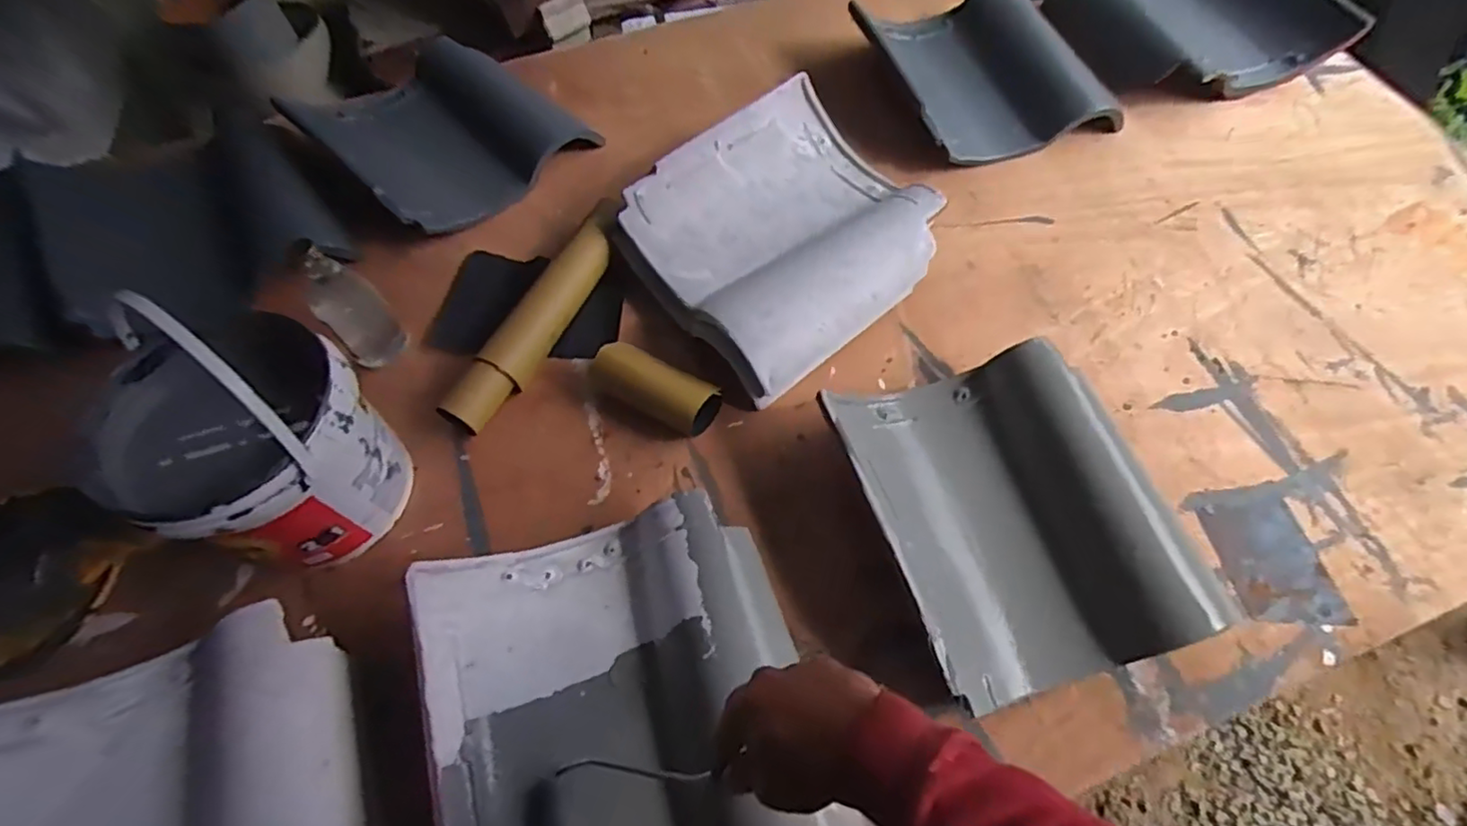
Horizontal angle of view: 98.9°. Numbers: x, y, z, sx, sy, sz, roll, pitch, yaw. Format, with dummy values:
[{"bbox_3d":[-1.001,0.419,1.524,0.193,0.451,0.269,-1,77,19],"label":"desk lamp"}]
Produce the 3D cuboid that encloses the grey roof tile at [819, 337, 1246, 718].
[{"bbox_3d":[0.281,0.095,0.625,0.295,0.087,0.319,-18,63,-8],"label":"grey roof tile"}]

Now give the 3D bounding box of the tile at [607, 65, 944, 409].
[{"bbox_3d":[0.058,-0.219,0.782,0.327,0.100,0.311,-36,67,-16],"label":"tile"}]

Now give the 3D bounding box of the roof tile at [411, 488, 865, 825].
[{"bbox_3d":[-0.089,0.246,0.529,0.289,0.074,0.313,-17,63,-7],"label":"roof tile"}]

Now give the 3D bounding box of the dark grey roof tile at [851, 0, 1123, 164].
[{"bbox_3d":[0.375,-0.524,0.954,0.302,0.078,0.322,-20,63,-9],"label":"dark grey roof tile"}]

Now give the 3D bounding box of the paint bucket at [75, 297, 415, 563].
[{"bbox_3d":[-0.432,0.026,0.558,0.199,0.266,0.182,17,57,11],"label":"paint bucket"}]

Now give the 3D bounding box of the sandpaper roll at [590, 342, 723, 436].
[{"bbox_3d":[-0.090,-0.029,0.705,0.145,0.056,0.071,22,64,12],"label":"sandpaper roll"}]

